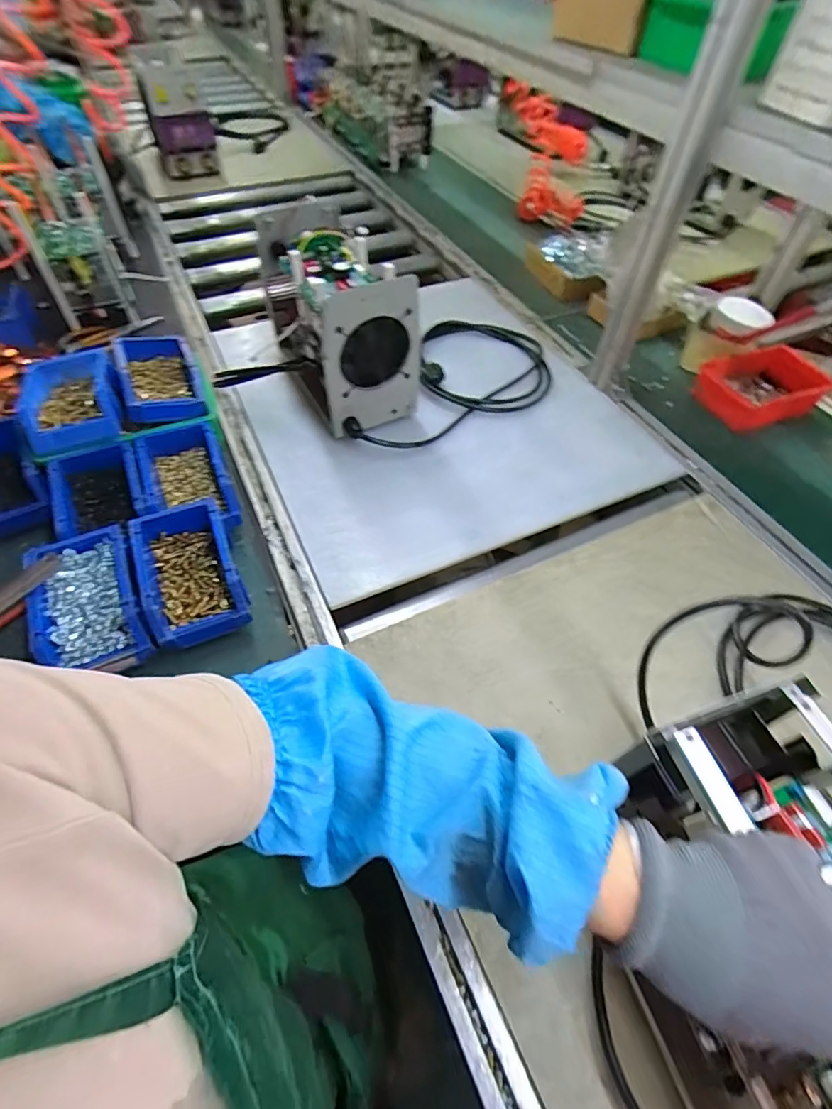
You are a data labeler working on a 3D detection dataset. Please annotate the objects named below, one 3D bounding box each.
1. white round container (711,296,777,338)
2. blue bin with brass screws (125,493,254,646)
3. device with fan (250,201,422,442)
[{"bbox_3d":[0.586,-0.426,0.903,0.097,0.037,0.097,1,54,-1],"label":"white round container"},{"bbox_3d":[-0.267,0.018,0.601,0.110,0.055,0.174,-21,57,-16],"label":"blue bin with brass screws"},{"bbox_3d":[-0.133,-0.378,0.833,0.152,0.240,0.318,-25,58,-18],"label":"device with fan"}]

